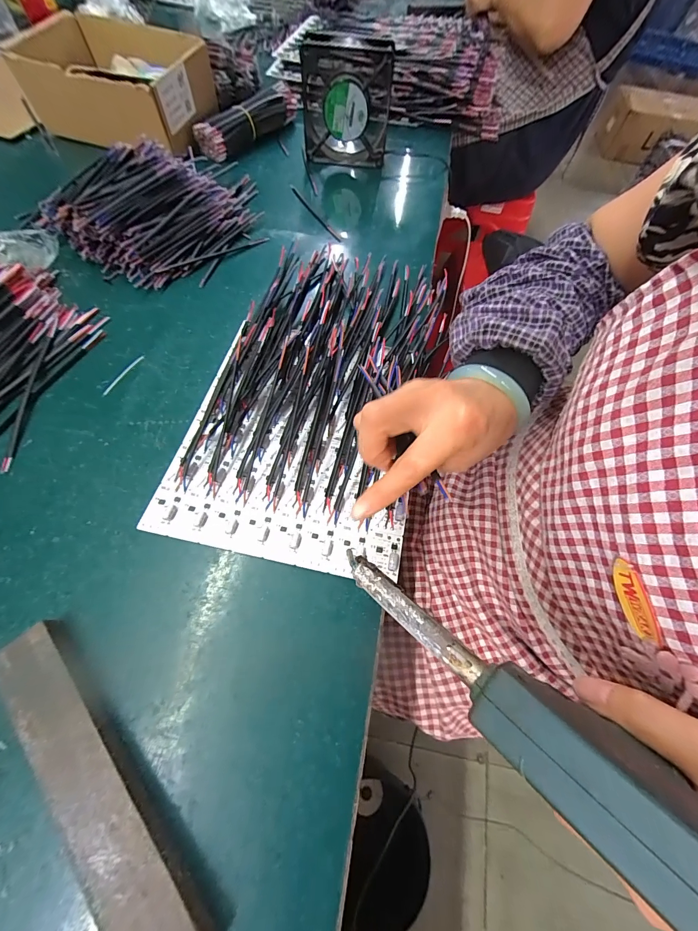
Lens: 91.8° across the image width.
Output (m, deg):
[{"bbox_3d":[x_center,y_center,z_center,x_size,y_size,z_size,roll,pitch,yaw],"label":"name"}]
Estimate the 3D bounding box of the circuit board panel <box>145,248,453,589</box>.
[{"bbox_3d":[-0.026,-0.099,0.331,0.203,0.030,0.372,12,63,3],"label":"circuit board panel"}]

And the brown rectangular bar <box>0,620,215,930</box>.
[{"bbox_3d":[-0.142,0.180,0.190,0.034,0.016,0.198,-39,71,-20],"label":"brown rectangular bar"}]

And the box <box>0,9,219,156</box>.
[{"bbox_3d":[-0.350,-0.570,0.515,0.242,0.087,0.203,11,63,3],"label":"box"}]

